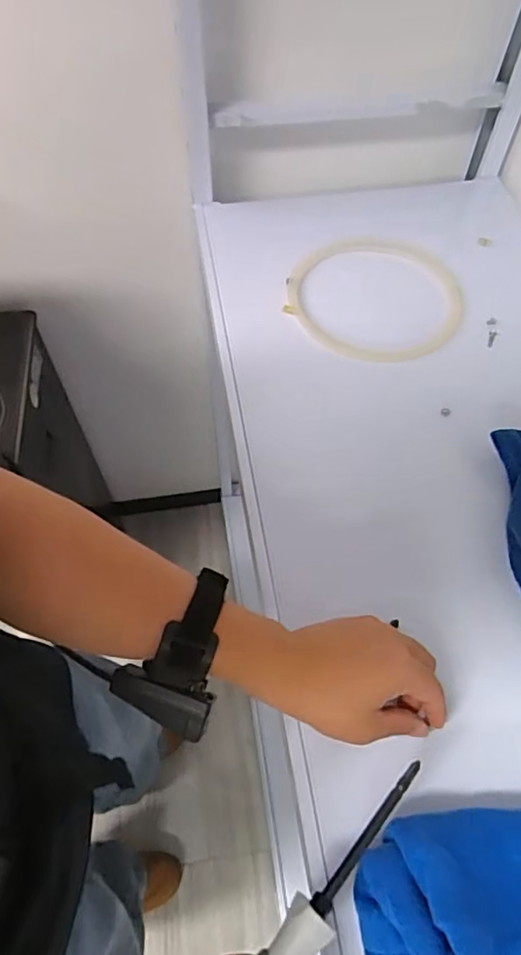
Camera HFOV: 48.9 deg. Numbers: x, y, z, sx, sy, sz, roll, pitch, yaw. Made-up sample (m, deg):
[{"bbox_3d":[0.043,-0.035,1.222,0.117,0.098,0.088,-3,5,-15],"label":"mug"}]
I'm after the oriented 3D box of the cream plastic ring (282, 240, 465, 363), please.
[{"bbox_3d":[0.123,-0.195,0.619,0.189,0.012,0.166,11,61,5],"label":"cream plastic ring"}]

